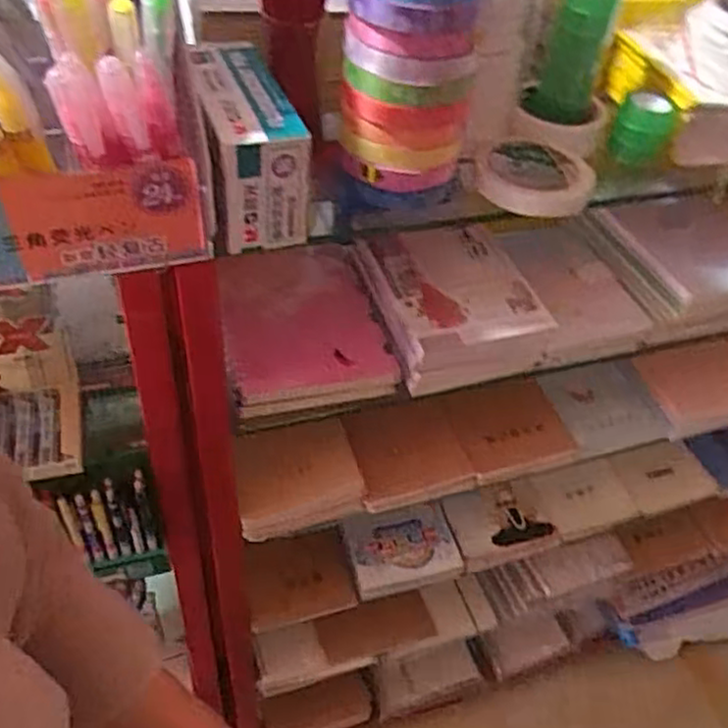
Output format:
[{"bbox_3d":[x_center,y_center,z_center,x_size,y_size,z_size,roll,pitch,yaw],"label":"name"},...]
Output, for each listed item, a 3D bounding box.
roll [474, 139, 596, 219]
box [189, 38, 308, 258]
[{"bbox_3d":[0.149,-0.167,0.641,0.100,0.028,0.100,9,47,3],"label":"roll"},{"bbox_3d":[-0.086,-0.165,0.550,0.065,0.095,0.134,-10,49,-15],"label":"box"}]

